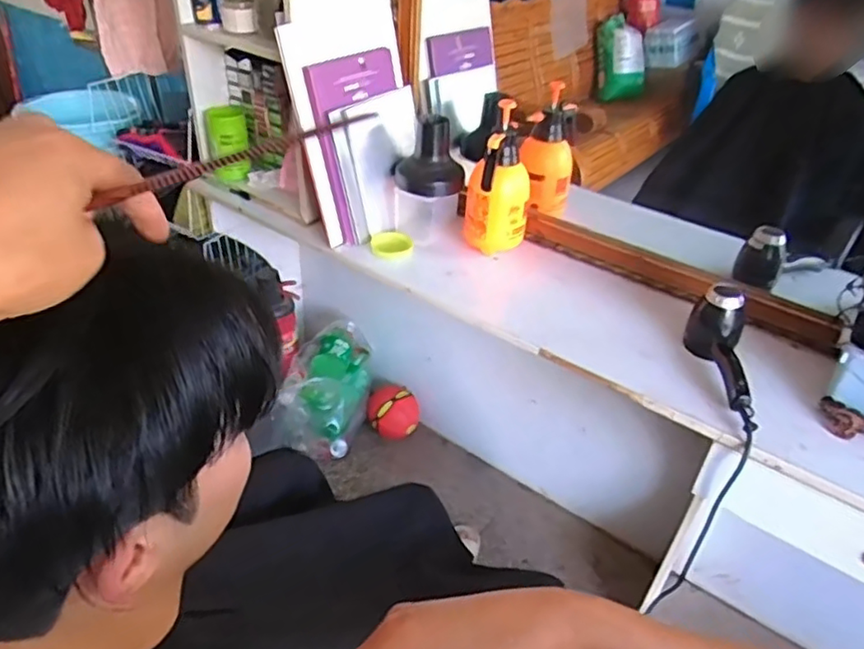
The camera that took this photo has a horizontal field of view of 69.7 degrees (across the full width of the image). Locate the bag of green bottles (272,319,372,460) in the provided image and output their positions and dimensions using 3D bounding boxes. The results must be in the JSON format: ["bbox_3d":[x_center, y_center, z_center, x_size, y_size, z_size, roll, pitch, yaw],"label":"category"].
[{"bbox_3d":[-0.309,0.179,1.872,0.233,0.264,0.339,8,35,5],"label":"bag of green bottles"}]

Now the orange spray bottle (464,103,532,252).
[{"bbox_3d":[0.140,-0.284,1.294,0.133,0.298,0.120,10,36,8],"label":"orange spray bottle"}]

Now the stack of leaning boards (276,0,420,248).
[{"bbox_3d":[-0.141,-0.429,1.349,0.056,0.450,0.303,13,35,43],"label":"stack of leaning boards"}]

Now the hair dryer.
[{"bbox_3d":[0.480,0.038,1.028,0.077,0.132,0.203,10,36,8],"label":"hair dryer"}]

